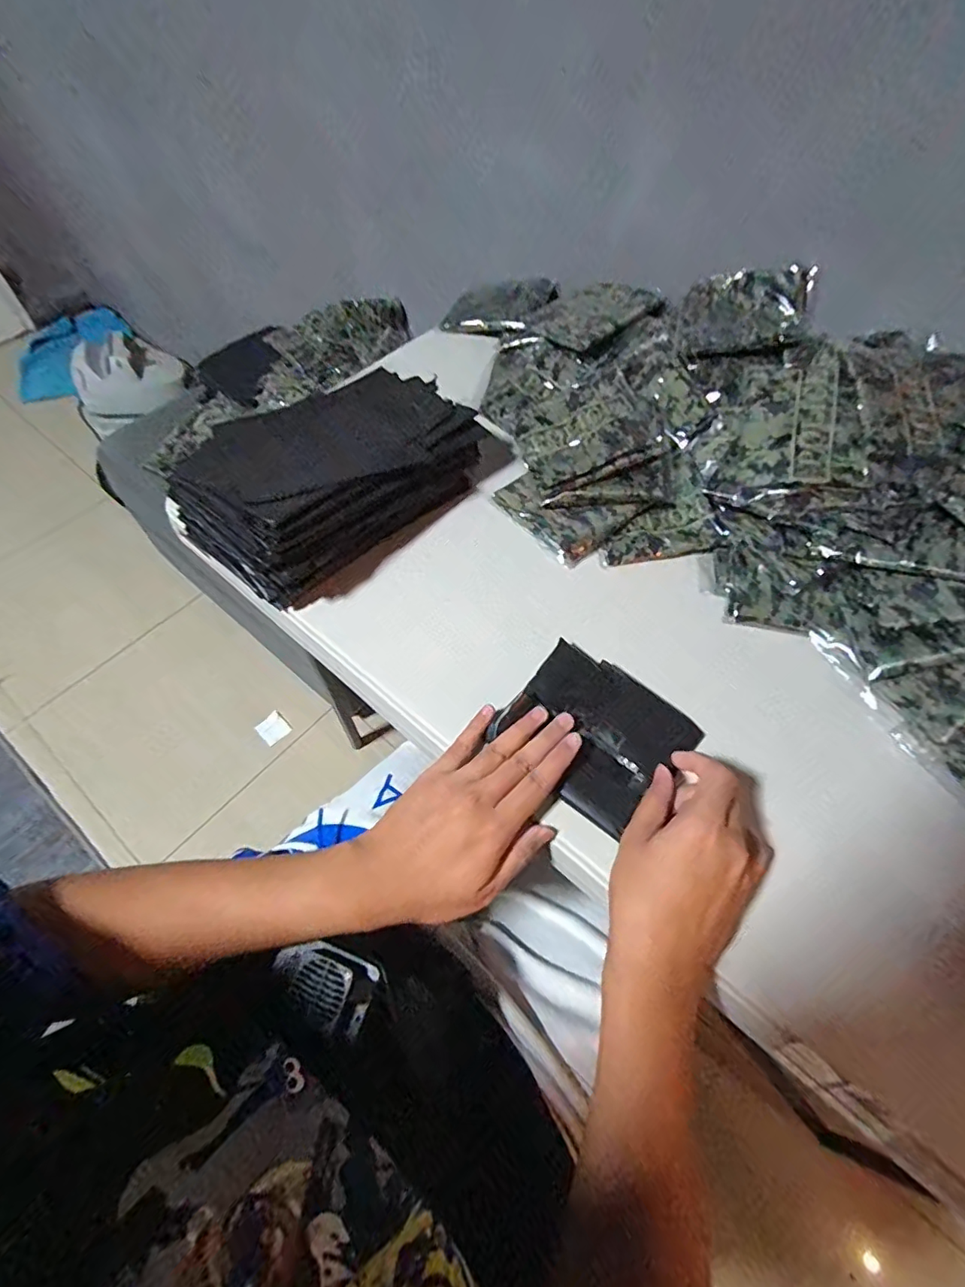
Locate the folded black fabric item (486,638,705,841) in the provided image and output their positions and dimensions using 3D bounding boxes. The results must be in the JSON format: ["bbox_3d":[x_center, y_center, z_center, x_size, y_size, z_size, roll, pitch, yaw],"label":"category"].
[{"bbox_3d":[0.089,0.069,0.430,0.128,0.018,0.114,38,66,18],"label":"folded black fabric item"}]

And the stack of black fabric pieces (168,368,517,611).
[{"bbox_3d":[-0.133,-0.180,0.525,0.166,0.071,0.305,41,67,19],"label":"stack of black fabric pieces"}]

